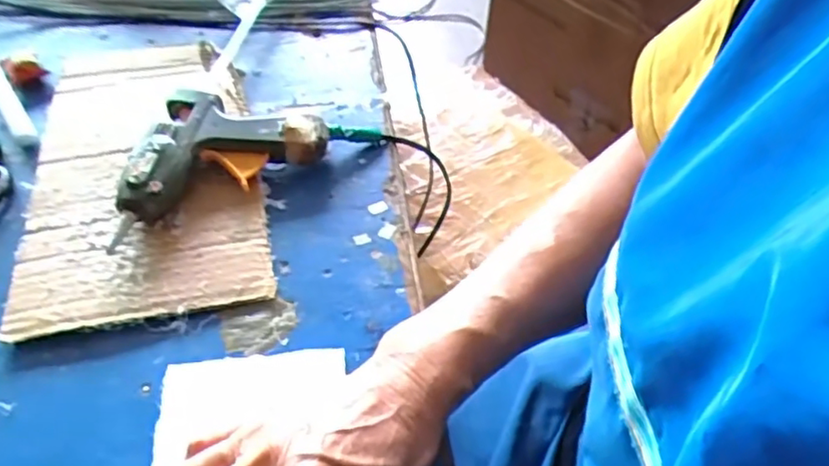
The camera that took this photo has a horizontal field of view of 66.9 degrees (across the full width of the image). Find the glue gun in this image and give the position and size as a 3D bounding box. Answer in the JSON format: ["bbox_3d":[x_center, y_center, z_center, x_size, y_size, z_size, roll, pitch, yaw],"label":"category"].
[{"bbox_3d":[-0.124,-0.041,0.409,0.109,0.035,0.120,7,48,5],"label":"glue gun"}]

